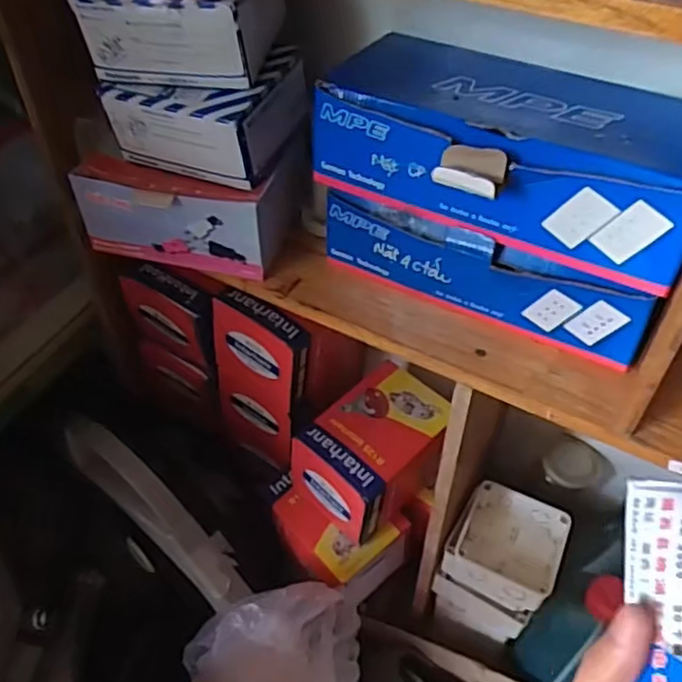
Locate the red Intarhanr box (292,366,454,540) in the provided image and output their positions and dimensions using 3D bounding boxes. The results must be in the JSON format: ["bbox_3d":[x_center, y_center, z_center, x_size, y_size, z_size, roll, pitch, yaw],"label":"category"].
[{"bbox_3d":[0.038,0.135,0.812,0.113,0.109,0.167,32,54,26],"label":"red Intarhanr box"}]

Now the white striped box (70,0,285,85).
[{"bbox_3d":[-0.135,-0.287,0.579,0.145,0.076,0.121,7,48,6],"label":"white striped box"}]

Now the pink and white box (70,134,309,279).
[{"bbox_3d":[-0.145,-0.132,0.648,0.200,0.088,0.103,7,48,6],"label":"pink and white box"}]

